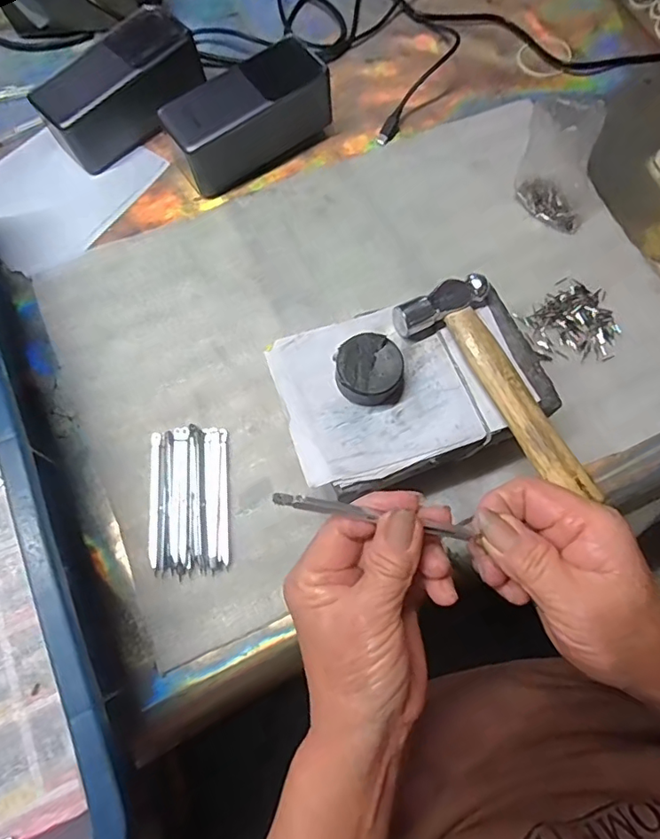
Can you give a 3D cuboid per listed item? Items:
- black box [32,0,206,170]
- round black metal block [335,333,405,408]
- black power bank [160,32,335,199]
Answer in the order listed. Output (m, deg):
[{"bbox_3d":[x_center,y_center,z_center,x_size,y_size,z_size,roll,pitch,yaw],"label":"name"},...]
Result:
[{"bbox_3d":[-0.165,-0.262,0.421,0.130,0.060,0.058,-42,79,-13],"label":"black box"},{"bbox_3d":[0.023,-0.029,0.307,0.040,0.020,0.038,0,73,-1],"label":"round black metal block"},{"bbox_3d":[-0.063,-0.240,0.420,0.128,0.054,0.054,-33,77,-11],"label":"black power bank"}]

